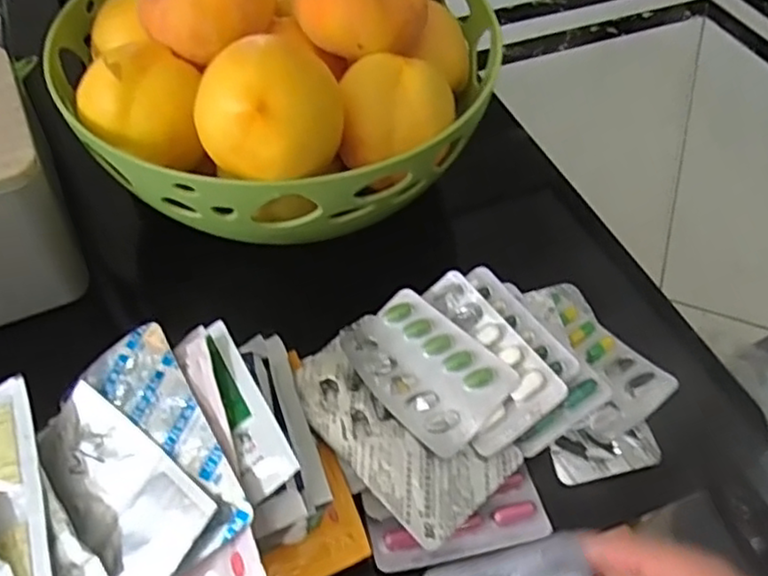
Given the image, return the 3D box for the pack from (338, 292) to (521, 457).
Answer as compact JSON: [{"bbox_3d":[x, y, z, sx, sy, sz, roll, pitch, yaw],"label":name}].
[{"bbox_3d":[0.019,0.037,0.325,0.054,0.009,0.081,-42,63,-12],"label":"pack"}]

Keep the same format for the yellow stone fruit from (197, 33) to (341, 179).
[{"bbox_3d":[-0.053,-0.083,0.299,0.060,0.050,0.056,30,56,18],"label":"yellow stone fruit"}]

